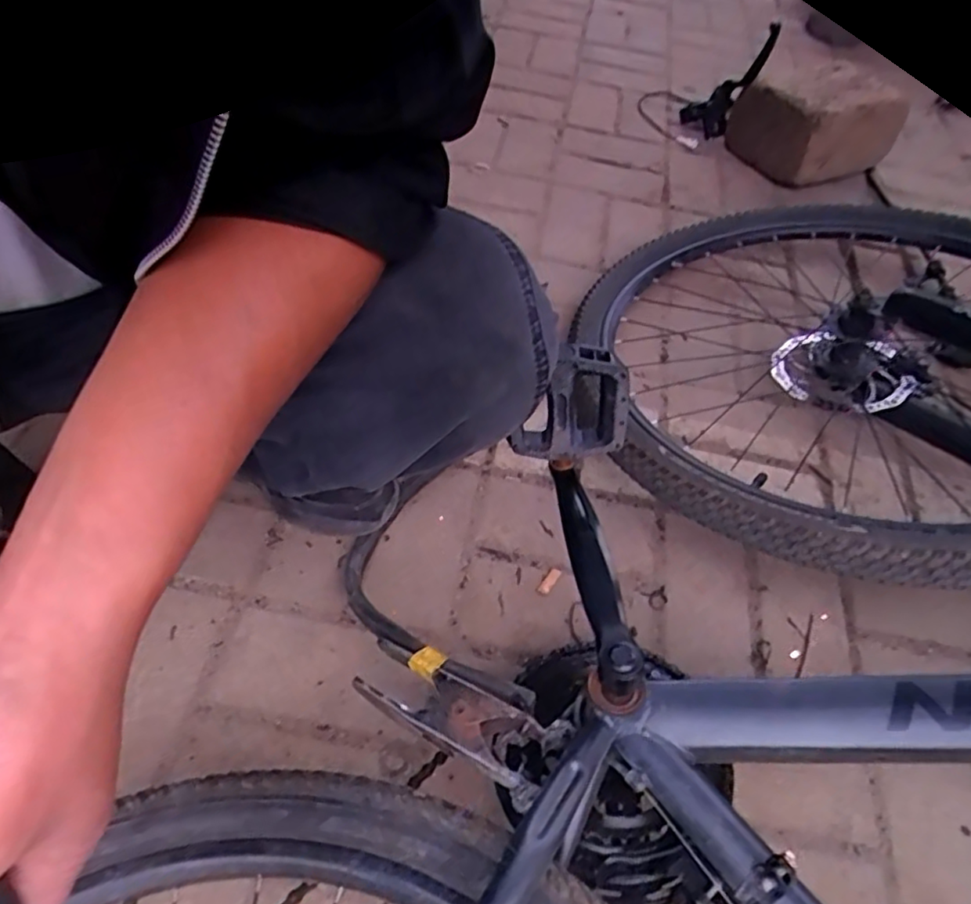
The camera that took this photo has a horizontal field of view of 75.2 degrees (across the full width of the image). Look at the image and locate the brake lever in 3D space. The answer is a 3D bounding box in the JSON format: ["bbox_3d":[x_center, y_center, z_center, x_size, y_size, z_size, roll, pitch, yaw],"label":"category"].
[{"bbox_3d":[0.401,-0.582,0.999,0.056,0.202,0.084,-35,90,-26],"label":"brake lever"}]

